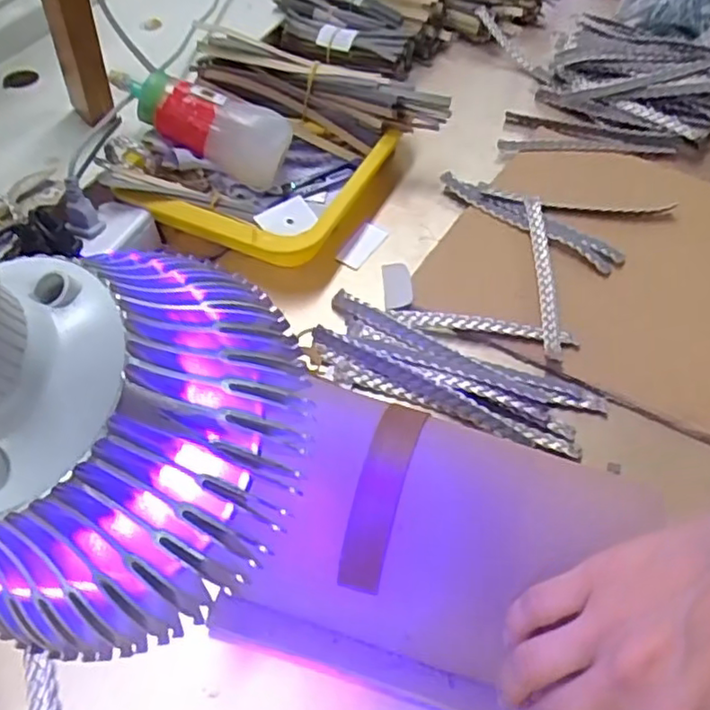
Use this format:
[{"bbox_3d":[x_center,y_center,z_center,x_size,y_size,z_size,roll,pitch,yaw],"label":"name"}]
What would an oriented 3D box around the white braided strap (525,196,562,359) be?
[{"bbox_3d":[0.151,-0.067,0.519,0.014,0.012,0.172,4,52,1],"label":"white braided strap"}]

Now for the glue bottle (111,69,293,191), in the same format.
[{"bbox_3d":[-0.135,-0.207,0.563,0.156,0.054,0.047,22,51,-15],"label":"glue bottle"}]

